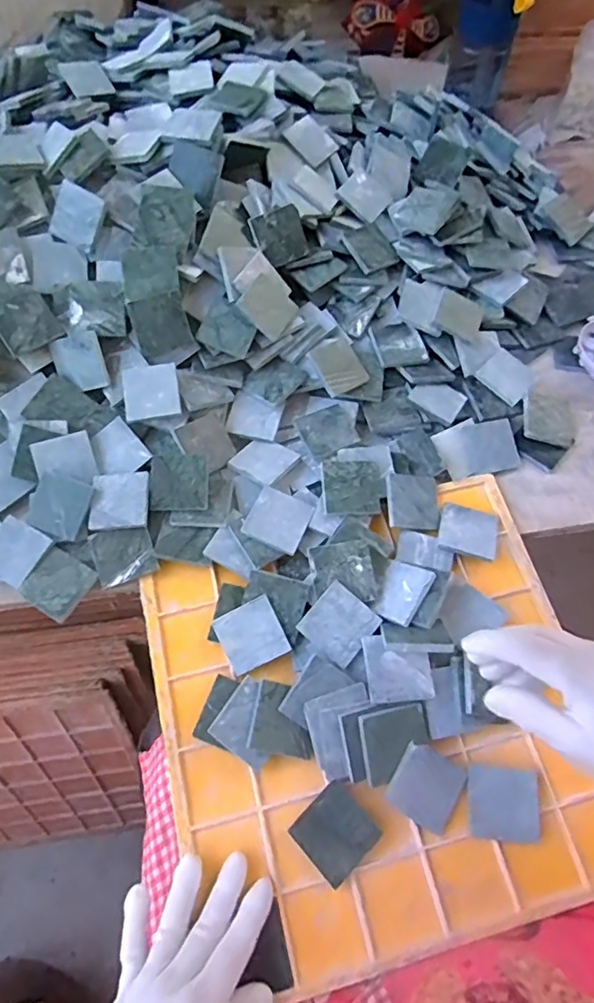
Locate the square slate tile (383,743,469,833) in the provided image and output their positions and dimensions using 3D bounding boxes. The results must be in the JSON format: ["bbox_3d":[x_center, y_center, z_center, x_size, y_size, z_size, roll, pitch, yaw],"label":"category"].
[{"bbox_3d":[0.094,0.205,0.400,0.052,0.004,0.048,35,71,-6],"label":"square slate tile"}]

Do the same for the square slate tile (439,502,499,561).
[{"bbox_3d":[0.151,0.026,0.487,0.048,0.012,0.048,16,62,8],"label":"square slate tile"}]

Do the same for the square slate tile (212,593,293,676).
[{"bbox_3d":[-0.036,0.106,0.441,0.050,0.005,0.048,-27,82,4],"label":"square slate tile"}]

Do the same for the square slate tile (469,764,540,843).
[{"bbox_3d":[0.150,0.218,0.401,0.047,0.007,0.046,6,61,2],"label":"square slate tile"}]

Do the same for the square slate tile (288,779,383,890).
[{"bbox_3d":[0.027,0.234,0.392,0.048,0.010,0.049,-40,69,-21],"label":"square slate tile"}]

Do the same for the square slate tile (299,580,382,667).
[{"bbox_3d":[0.034,0.095,0.431,0.048,0.006,0.049,40,83,5],"label":"square slate tile"}]

